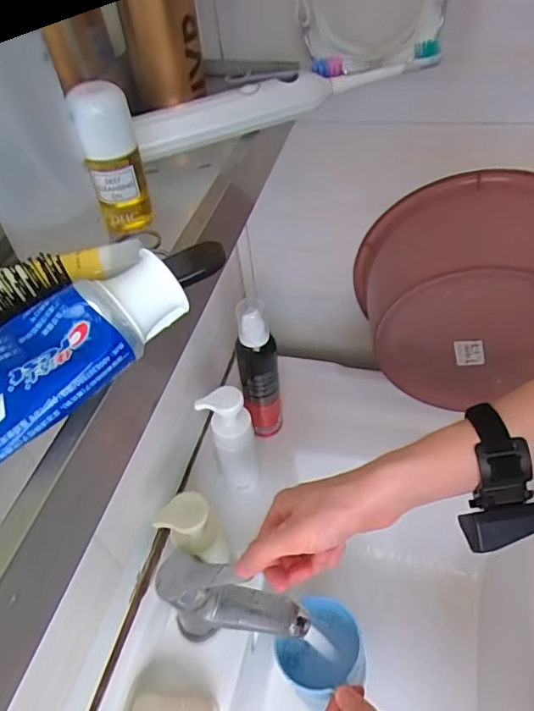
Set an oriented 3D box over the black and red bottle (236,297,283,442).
[{"bbox_3d":[-0.009,0.021,0.643,0.048,0.226,0.049,2,47,8],"label":"black and red bottle"}]

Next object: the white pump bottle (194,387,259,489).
[{"bbox_3d":[-0.042,0.105,0.611,0.054,0.175,0.046,-11,47,-3],"label":"white pump bottle"}]

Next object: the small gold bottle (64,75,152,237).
[{"bbox_3d":[-0.082,-0.104,0.272,0.028,0.083,0.028,-16,47,-8],"label":"small gold bottle"}]

